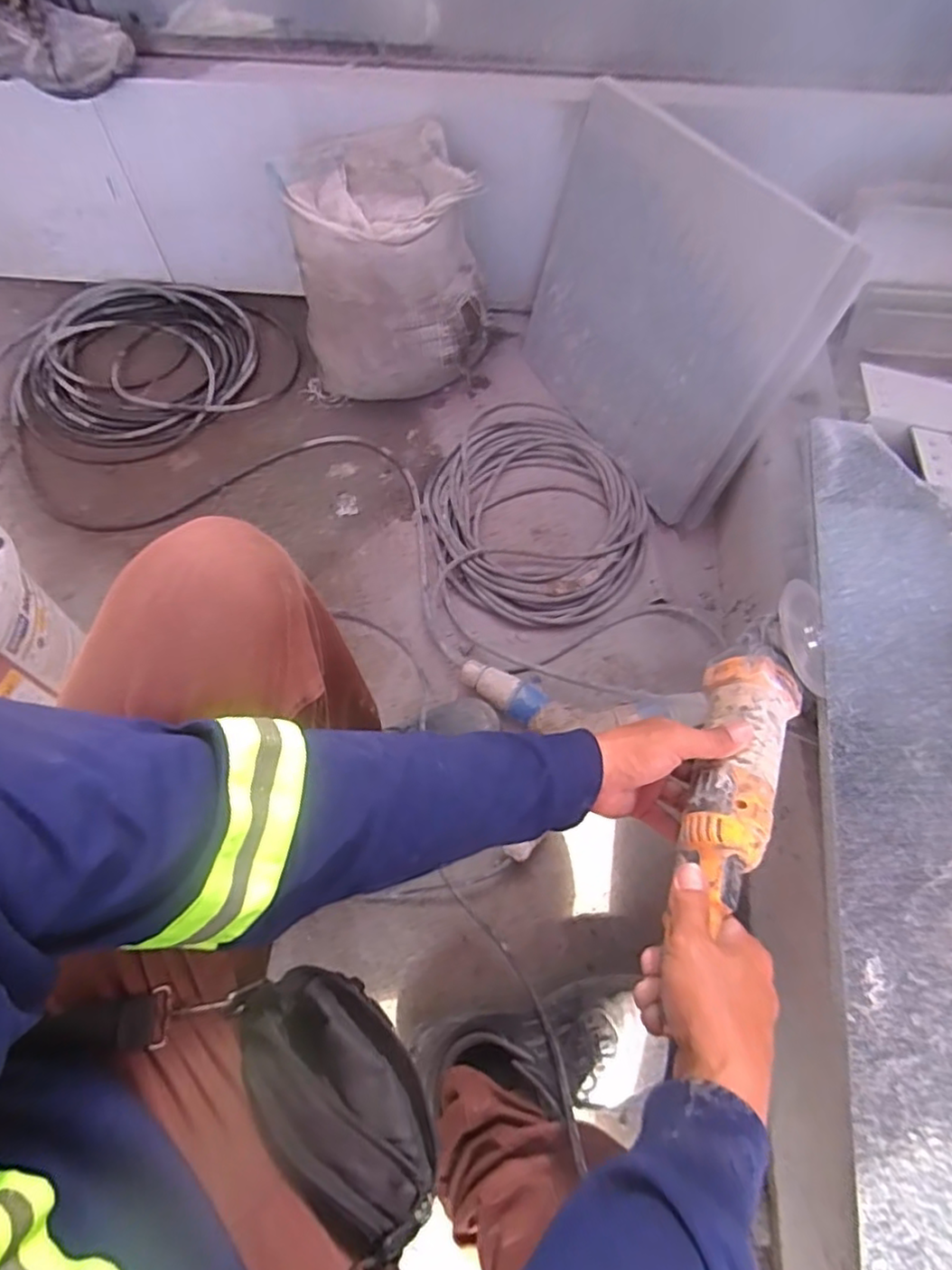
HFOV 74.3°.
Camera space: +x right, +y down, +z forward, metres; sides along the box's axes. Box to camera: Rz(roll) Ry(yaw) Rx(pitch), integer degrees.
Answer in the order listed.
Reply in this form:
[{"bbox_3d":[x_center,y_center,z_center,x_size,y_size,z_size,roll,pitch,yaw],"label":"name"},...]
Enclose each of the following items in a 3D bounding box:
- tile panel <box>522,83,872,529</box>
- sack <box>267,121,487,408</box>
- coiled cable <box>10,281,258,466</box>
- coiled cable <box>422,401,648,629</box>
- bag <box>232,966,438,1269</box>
[{"bbox_3d":[0.246,-0.464,0.917,0.030,0.399,0.509,-16,59,-28],"label":"tile panel"},{"bbox_3d":[-0.134,-0.587,1.048,0.300,0.314,0.259,8,59,3],"label":"sack"},{"bbox_3d":[-0.630,-0.500,1.145,0.401,0.052,0.419,1,58,-1],"label":"coiled cable"},{"bbox_3d":[0.091,-0.214,1.008,0.329,0.045,0.437,-4,59,-4],"label":"coiled cable"},{"bbox_3d":[-0.078,0.277,0.376,0.076,0.080,0.158,-28,63,-17],"label":"bag"}]

